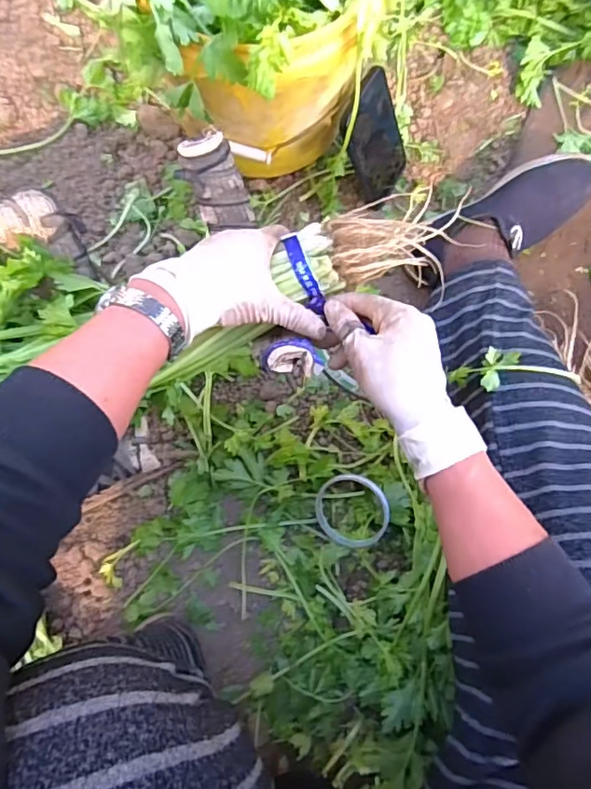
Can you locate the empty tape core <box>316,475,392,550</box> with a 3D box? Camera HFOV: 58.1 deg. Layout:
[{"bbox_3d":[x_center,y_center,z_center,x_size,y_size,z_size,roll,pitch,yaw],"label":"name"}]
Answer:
[{"bbox_3d":[0.064,0.132,0.604,0.084,0.011,0.081,3,98,19],"label":"empty tape core"}]

